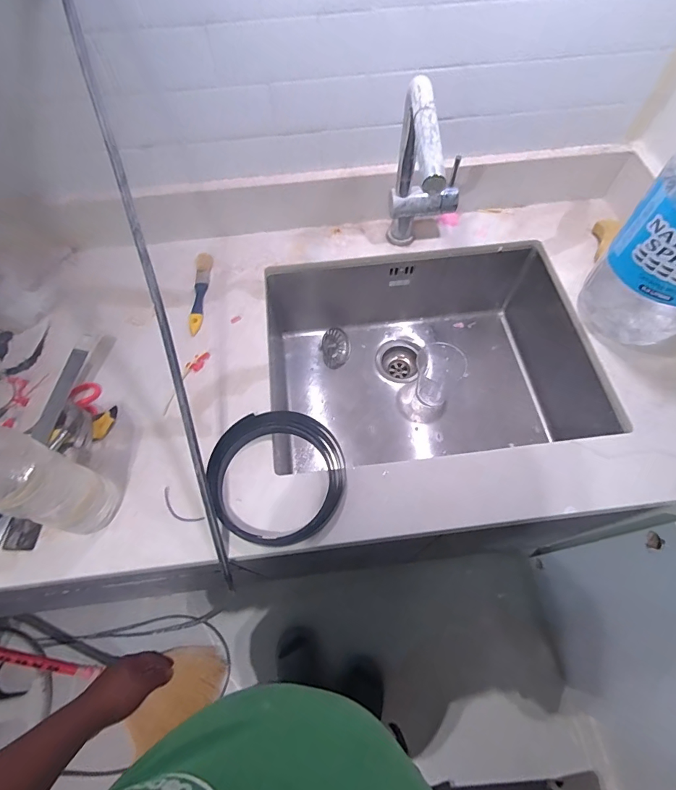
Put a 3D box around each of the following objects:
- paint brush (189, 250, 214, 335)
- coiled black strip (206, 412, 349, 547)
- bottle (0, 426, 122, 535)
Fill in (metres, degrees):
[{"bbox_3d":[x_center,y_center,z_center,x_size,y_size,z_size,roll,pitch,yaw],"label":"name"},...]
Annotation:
[{"bbox_3d":[-0.253,-0.191,0.758,0.027,0.011,0.188,-3,63,0],"label":"paint brush"},{"bbox_3d":[-0.088,0.114,0.585,0.192,0.033,0.184,23,66,12],"label":"coiled black strip"},{"bbox_3d":[-0.340,0.103,0.468,0.067,0.261,0.076,16,64,9],"label":"bottle"}]

